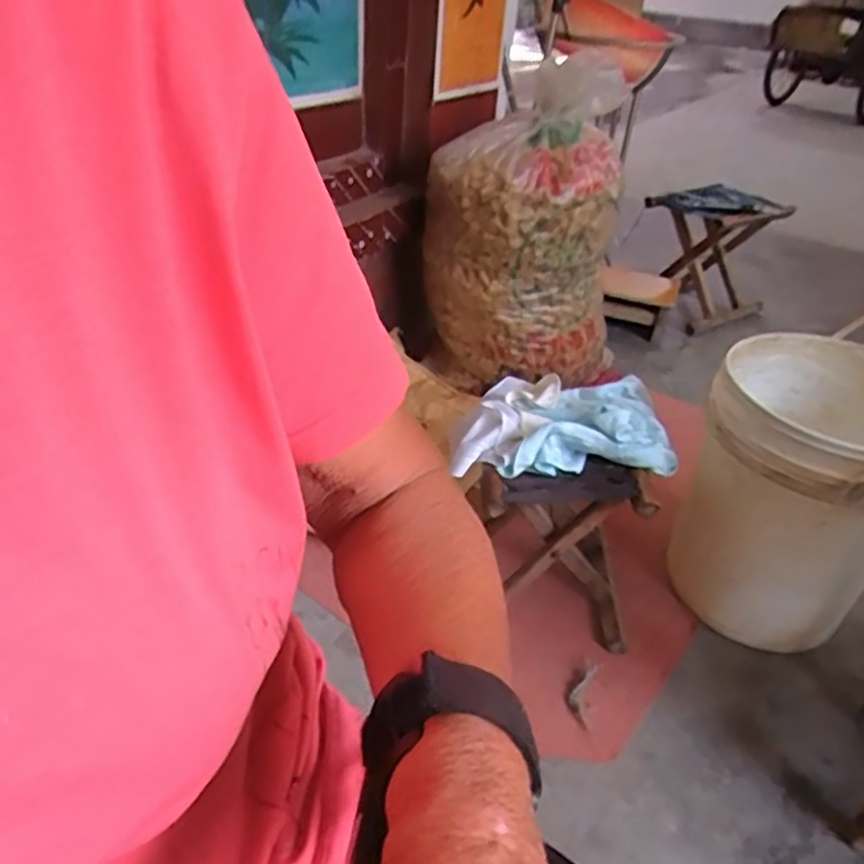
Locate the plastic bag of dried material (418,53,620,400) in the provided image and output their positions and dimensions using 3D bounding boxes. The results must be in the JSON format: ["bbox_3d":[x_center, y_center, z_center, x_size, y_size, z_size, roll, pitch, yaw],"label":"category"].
[{"bbox_3d":[0.186,-0.406,1.447,0.400,0.572,0.309,4,35,0],"label":"plastic bag of dried material"}]

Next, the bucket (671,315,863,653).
[{"bbox_3d":[0.546,0.064,1.042,0.296,0.441,0.340,28,41,30],"label":"bucket"}]

